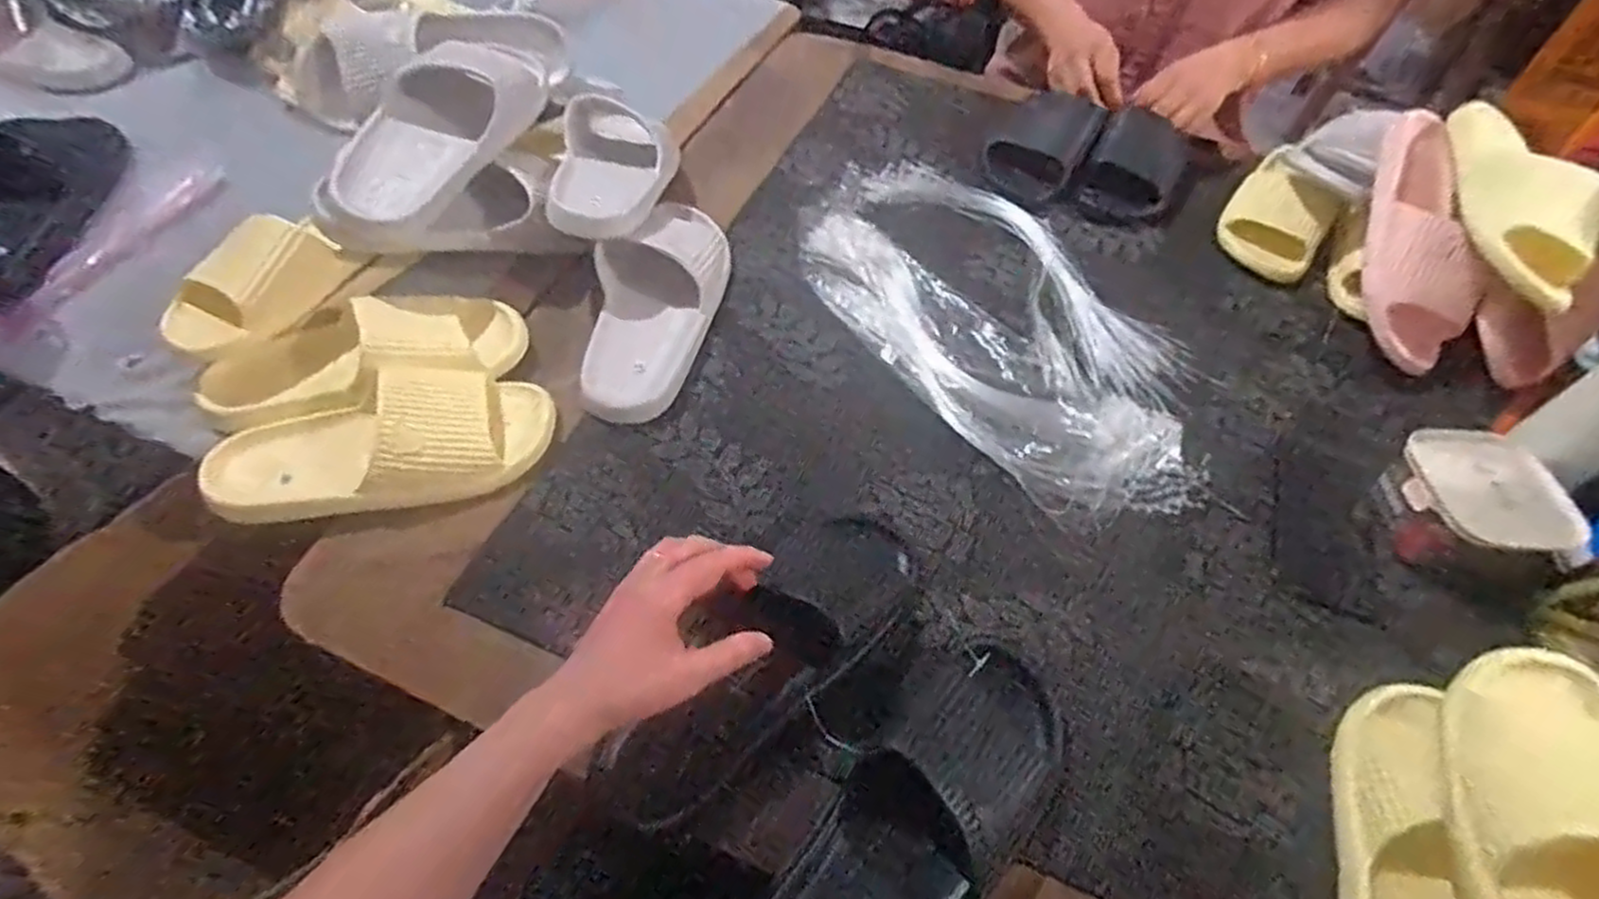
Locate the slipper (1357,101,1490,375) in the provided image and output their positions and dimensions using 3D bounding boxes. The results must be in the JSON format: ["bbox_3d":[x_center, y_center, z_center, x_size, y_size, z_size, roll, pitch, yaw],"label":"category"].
[{"bbox_3d":[0.597,-0.208,0.731,0.084,0.062,0.260,3,85,-3],"label":"slipper"}]

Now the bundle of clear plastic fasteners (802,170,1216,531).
[{"bbox_3d":[0.201,-0.131,0.753,0.257,0.032,0.464,-29,61,-24],"label":"bundle of clear plastic fasteners"}]

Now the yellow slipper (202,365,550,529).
[{"bbox_3d":[-0.329,-0.008,0.591,0.253,0.058,0.103,-13,56,-15],"label":"yellow slipper"}]

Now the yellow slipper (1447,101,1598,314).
[{"bbox_3d":[0.676,-0.236,0.711,0.103,0.062,0.240,13,55,6],"label":"yellow slipper"}]

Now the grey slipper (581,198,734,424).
[{"bbox_3d":[-0.134,-0.150,0.714,0.107,0.061,0.273,14,53,4],"label":"grey slipper"}]

